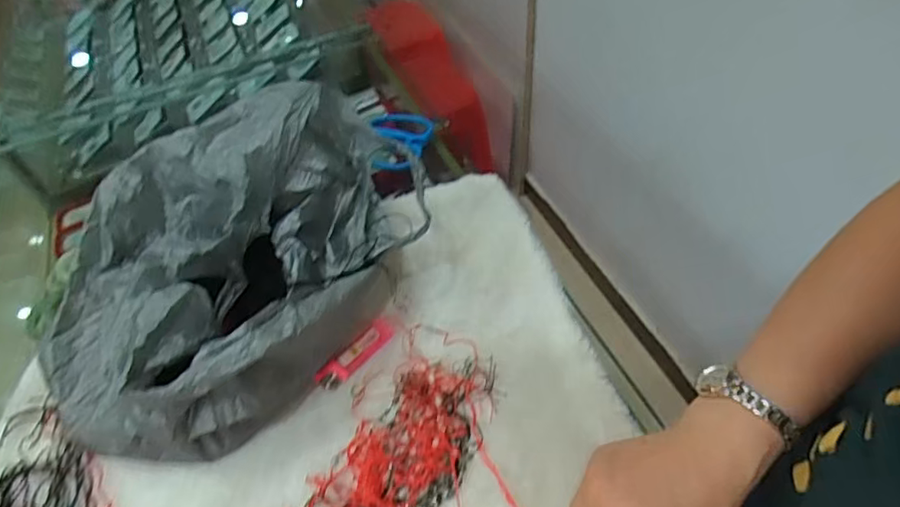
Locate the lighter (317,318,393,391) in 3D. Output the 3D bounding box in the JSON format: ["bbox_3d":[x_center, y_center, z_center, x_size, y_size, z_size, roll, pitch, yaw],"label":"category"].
[{"bbox_3d":[-0.082,0.087,0.493,0.023,0.009,0.082,34,60,29],"label":"lighter"}]

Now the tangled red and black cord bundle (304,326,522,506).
[{"bbox_3d":[-0.043,0.186,0.398,0.161,0.031,0.287,26,56,25],"label":"tangled red and black cord bundle"}]

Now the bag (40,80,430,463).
[{"bbox_3d":[-0.176,0.005,0.463,0.213,0.139,0.316,25,56,24],"label":"bag"}]

